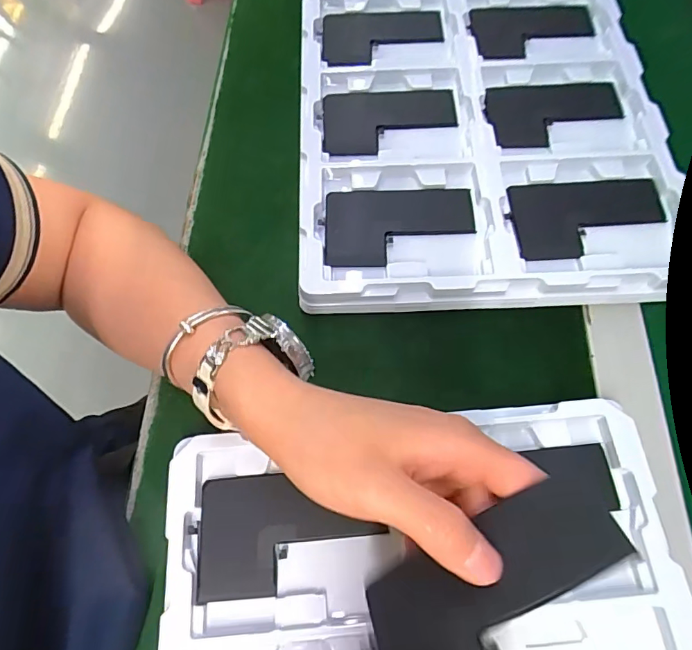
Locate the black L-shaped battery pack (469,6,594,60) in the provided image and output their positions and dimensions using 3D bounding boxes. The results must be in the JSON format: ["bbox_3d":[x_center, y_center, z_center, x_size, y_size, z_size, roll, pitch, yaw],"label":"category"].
[{"bbox_3d":[0.160,-0.257,0.415,0.107,0.012,0.067,-9,68,-2],"label":"black L-shaped battery pack"}]

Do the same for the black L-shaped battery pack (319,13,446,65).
[{"bbox_3d":[0.031,-0.252,0.419,0.103,0.011,0.072,-3,68,1],"label":"black L-shaped battery pack"}]

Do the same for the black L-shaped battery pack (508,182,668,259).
[{"bbox_3d":[0.173,-0.076,0.344,0.105,0.004,0.062,-3,68,1],"label":"black L-shaped battery pack"}]

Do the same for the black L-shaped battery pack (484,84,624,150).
[{"bbox_3d":[0.163,-0.171,0.380,0.109,0.008,0.062,-14,69,-4],"label":"black L-shaped battery pack"}]

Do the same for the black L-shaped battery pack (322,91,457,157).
[{"bbox_3d":[0.034,-0.161,0.384,0.104,0.008,0.068,0,68,2],"label":"black L-shaped battery pack"}]

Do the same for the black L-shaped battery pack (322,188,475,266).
[{"bbox_3d":[0.038,-0.070,0.345,0.105,0.008,0.065,0,68,2],"label":"black L-shaped battery pack"}]

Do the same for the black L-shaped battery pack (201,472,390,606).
[{"bbox_3d":[-0.035,0.119,0.276,0.099,0.005,0.063,-5,68,0],"label":"black L-shaped battery pack"}]

